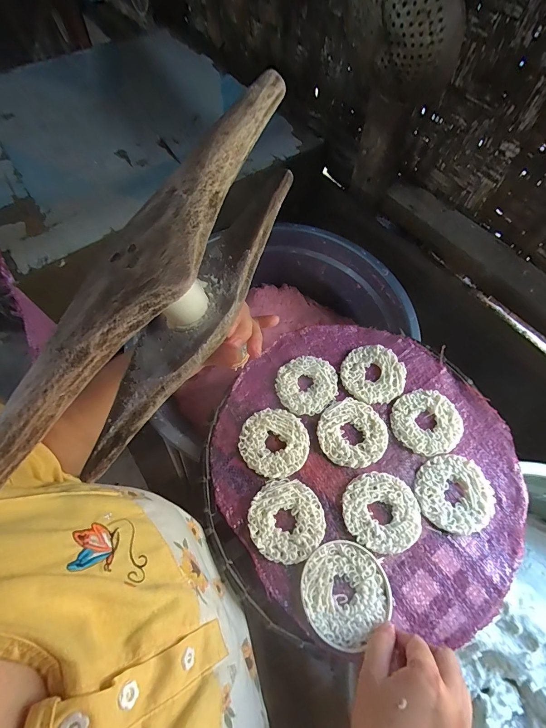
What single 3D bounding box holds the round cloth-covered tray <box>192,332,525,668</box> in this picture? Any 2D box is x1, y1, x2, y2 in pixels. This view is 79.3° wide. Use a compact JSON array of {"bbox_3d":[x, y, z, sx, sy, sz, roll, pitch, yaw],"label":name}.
[{"bbox_3d":[0.097,0.108,0.383,0.338,0.017,0.339,0,65,0],"label":"round cloth-covered tray"}]

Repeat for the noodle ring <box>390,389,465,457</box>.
[{"bbox_3d":[0.187,0.070,0.400,0.078,0.007,0.077,0,63,0],"label":"noodle ring"}]

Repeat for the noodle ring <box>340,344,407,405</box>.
[{"bbox_3d":[0.131,0.013,0.429,0.077,0.006,0.079,0,63,0],"label":"noodle ring"}]

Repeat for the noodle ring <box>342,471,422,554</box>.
[{"bbox_3d":[0.118,0.159,0.357,0.080,0.007,0.077,0,63,0],"label":"noodle ring"}]

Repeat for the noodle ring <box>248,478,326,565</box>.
[{"bbox_3d":[0.015,0.167,0.353,0.078,0.006,0.079,0,63,0],"label":"noodle ring"}]

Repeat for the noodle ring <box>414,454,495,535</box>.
[{"bbox_3d":[0.200,0.142,0.364,0.080,0.007,0.077,0,63,0],"label":"noodle ring"}]

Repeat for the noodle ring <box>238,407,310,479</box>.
[{"bbox_3d":[0.002,0.093,0.391,0.078,0.005,0.079,0,63,0],"label":"noodle ring"}]

